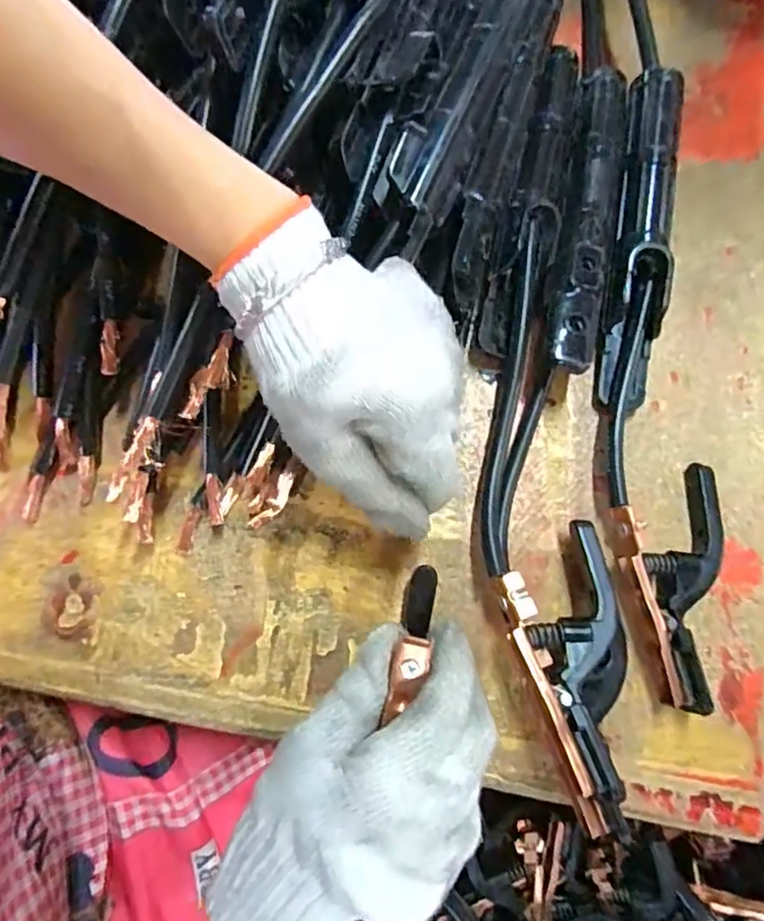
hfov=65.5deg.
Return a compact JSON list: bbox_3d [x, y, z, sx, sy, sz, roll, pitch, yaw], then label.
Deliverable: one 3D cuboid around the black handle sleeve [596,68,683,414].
[{"bbox_3d":[0.143,-0.123,0.331,0.031,0.040,0.188,9,76,3],"label":"black handle sleeve"}]

